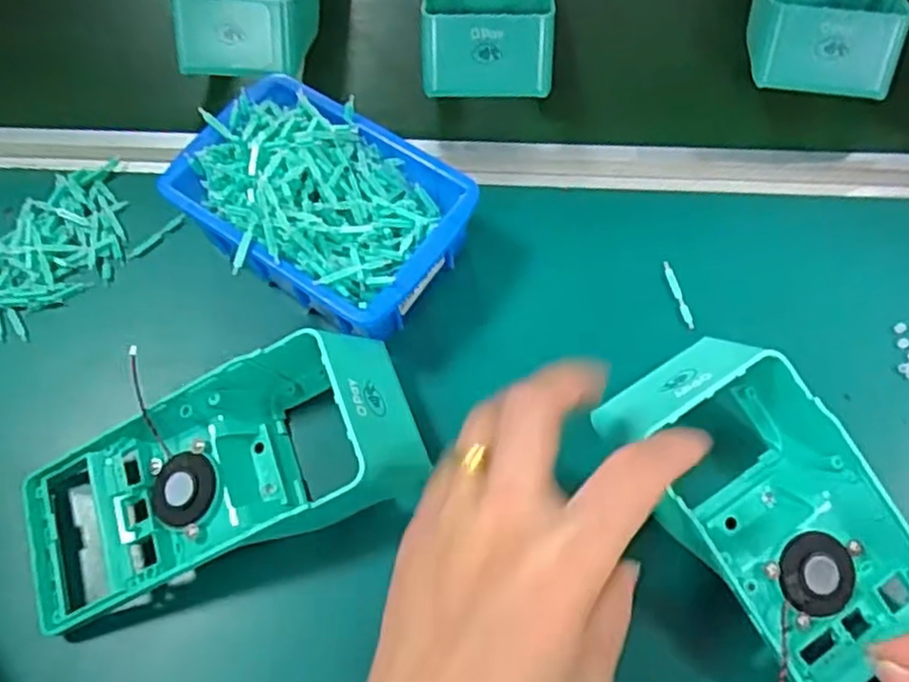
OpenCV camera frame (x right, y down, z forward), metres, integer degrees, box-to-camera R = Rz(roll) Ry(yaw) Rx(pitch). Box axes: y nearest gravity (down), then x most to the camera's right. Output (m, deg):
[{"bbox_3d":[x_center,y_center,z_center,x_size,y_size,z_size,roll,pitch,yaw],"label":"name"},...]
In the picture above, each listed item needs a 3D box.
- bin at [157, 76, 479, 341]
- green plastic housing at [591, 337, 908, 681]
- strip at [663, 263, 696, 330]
[{"bbox_3d":[-0.069,-0.066,0.379,0.142,0.067,0.104,35,71,16],"label":"bin"},{"bbox_3d":[0.147,0.083,0.306,0.084,0.050,0.183,-28,67,-11],"label":"green plastic housing"},{"bbox_3d":[0.121,-0.026,0.387,0.004,0.004,0.041,-12,65,-4],"label":"strip"}]

